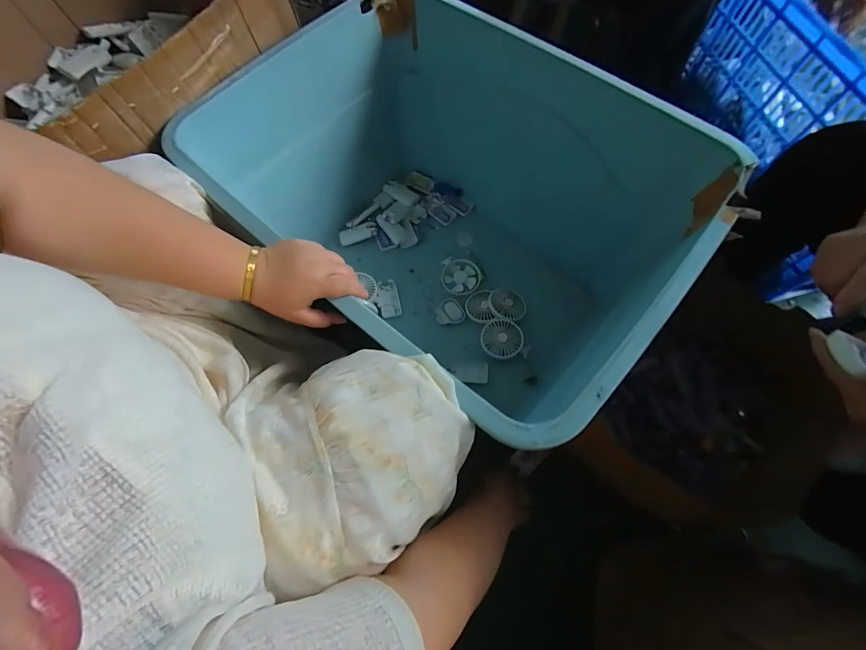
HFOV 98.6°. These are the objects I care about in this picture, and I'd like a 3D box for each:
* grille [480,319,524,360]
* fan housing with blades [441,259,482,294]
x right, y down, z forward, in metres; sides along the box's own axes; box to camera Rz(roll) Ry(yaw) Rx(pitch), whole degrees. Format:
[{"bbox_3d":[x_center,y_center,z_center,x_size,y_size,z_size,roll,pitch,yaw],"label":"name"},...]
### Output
[{"bbox_3d":[0.147,0.030,0.801,0.085,0.026,0.086,-4,68,-1],"label":"grille"},{"bbox_3d":[0.066,-0.115,0.878,0.086,0.020,0.089,-8,69,-3],"label":"fan housing with blades"}]

